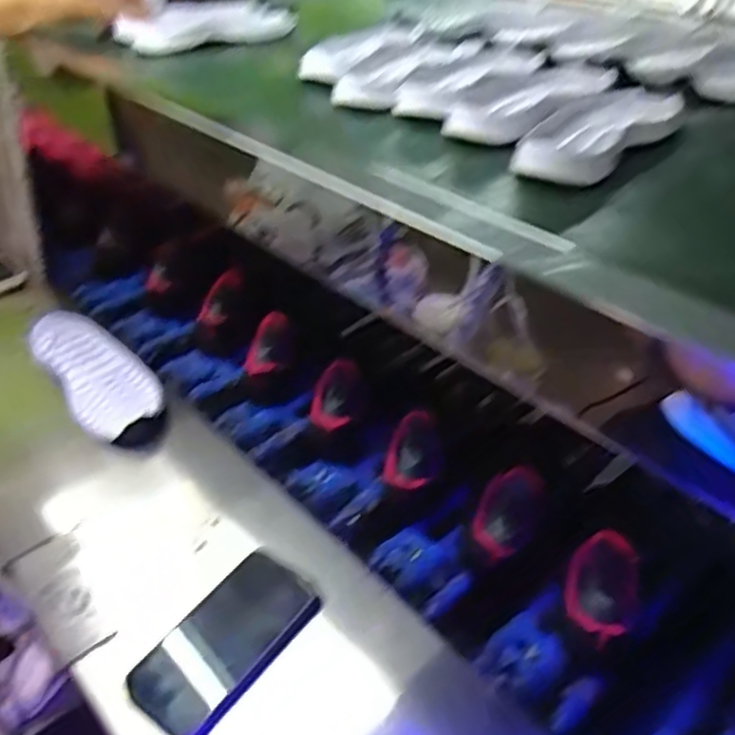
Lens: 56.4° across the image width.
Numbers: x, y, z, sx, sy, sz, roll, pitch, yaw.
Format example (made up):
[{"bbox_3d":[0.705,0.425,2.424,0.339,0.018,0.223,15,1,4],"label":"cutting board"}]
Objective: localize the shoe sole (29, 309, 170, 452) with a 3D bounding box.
[{"bbox_3d":[-0.337,0.010,0.868,0.109,0.054,0.300,-26,42,-28],"label":"shoe sole"}]

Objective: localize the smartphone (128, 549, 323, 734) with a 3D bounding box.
[{"bbox_3d":[-0.116,0.227,0.573,0.081,0.014,0.159,31,51,22],"label":"smartphone"}]

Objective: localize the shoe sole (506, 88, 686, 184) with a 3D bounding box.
[{"bbox_3d":[0.194,-0.197,0.568,0.081,0.022,0.218,27,46,34],"label":"shoe sole"}]

